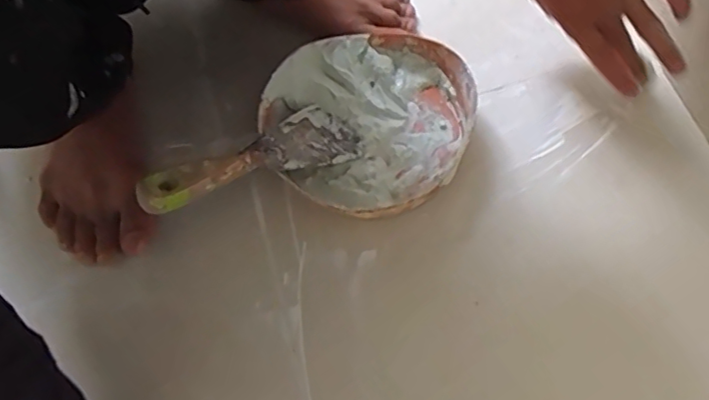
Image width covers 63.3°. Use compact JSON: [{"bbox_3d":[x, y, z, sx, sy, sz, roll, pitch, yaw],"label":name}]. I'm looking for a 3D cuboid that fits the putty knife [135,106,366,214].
[{"bbox_3d":[-0.080,-0.034,0.467,0.191,0.019,0.061,-23,59,-38],"label":"putty knife"}]

